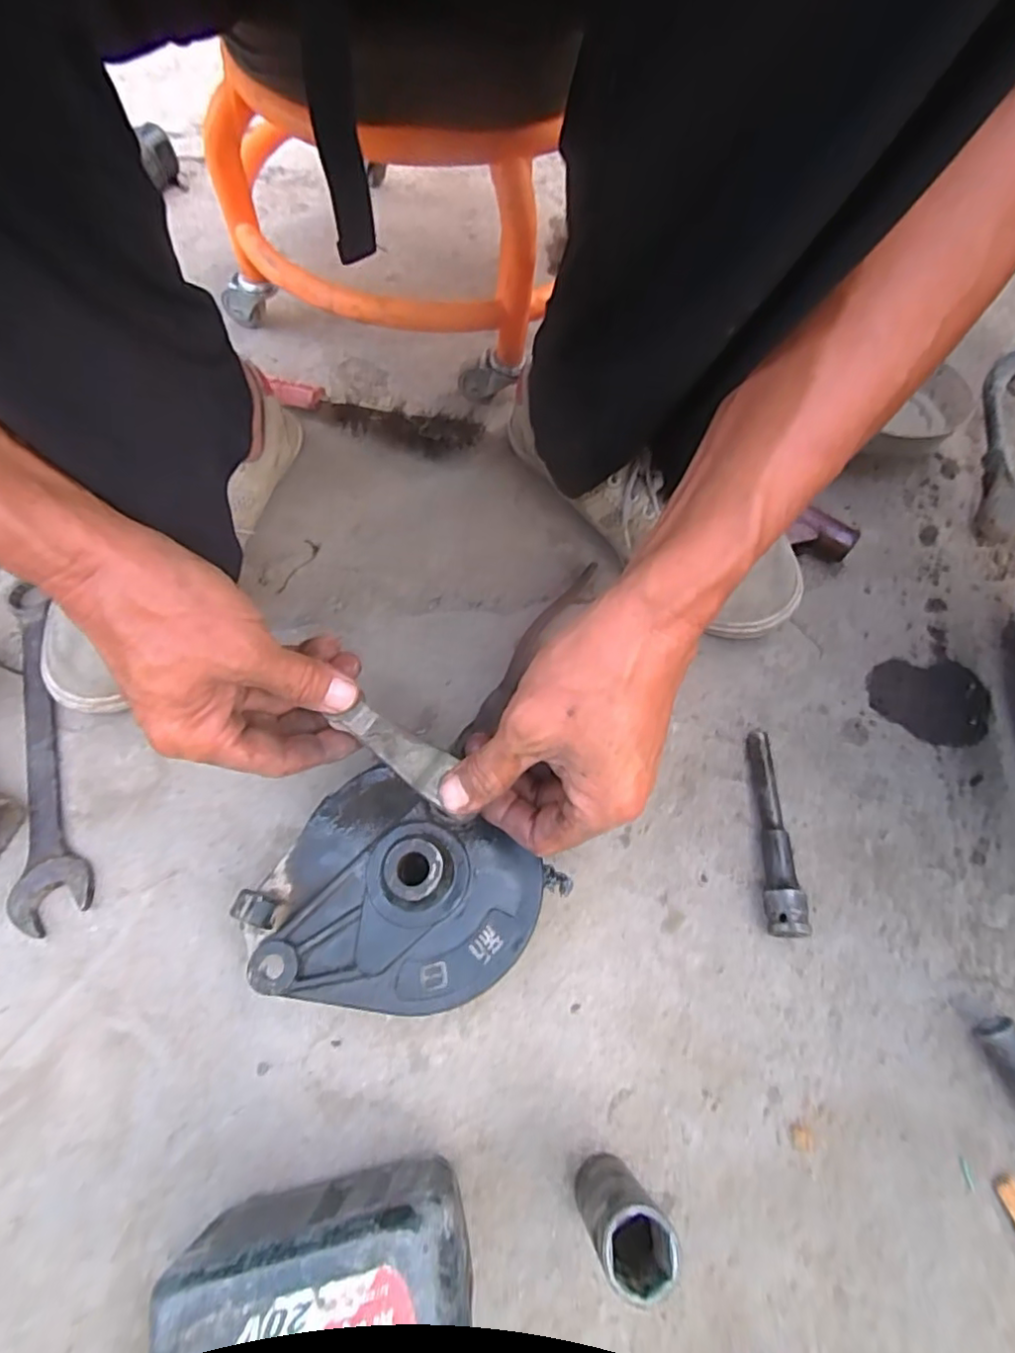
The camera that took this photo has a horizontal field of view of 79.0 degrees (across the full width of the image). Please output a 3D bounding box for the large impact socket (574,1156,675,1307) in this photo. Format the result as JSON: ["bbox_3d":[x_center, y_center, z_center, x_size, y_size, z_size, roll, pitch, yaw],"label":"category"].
[{"bbox_3d":[0.047,0.230,0.262,0.027,0.080,0.029,1,63,-2],"label":"large impact socket"}]

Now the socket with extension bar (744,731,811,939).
[{"bbox_3d":[0.159,0.091,0.369,0.018,0.023,0.122,6,63,1],"label":"socket with extension bar"}]

